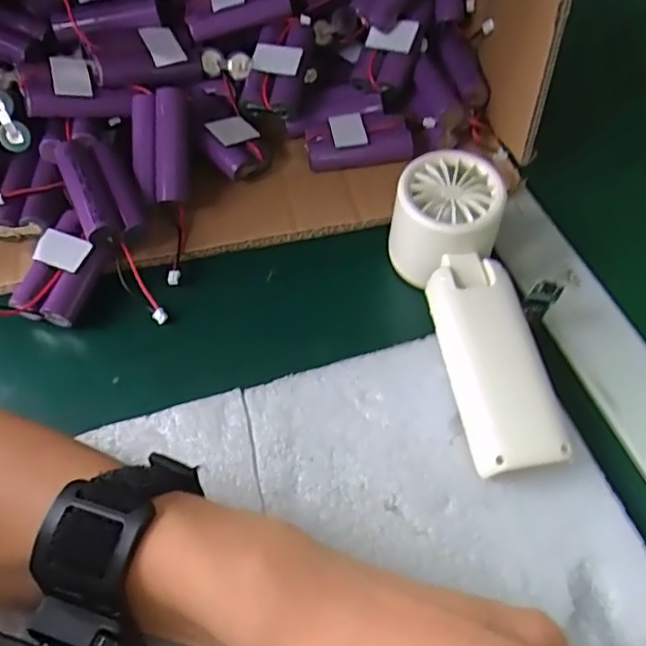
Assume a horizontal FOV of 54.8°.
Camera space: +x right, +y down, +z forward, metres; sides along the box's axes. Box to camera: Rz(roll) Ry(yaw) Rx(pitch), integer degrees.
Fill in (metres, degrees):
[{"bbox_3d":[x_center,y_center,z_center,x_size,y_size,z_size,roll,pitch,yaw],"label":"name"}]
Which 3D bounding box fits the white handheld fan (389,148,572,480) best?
[{"bbox_3d":[0.073,-0.007,0.310,0.053,0.046,0.165,-9,66,-5],"label":"white handheld fan"}]

